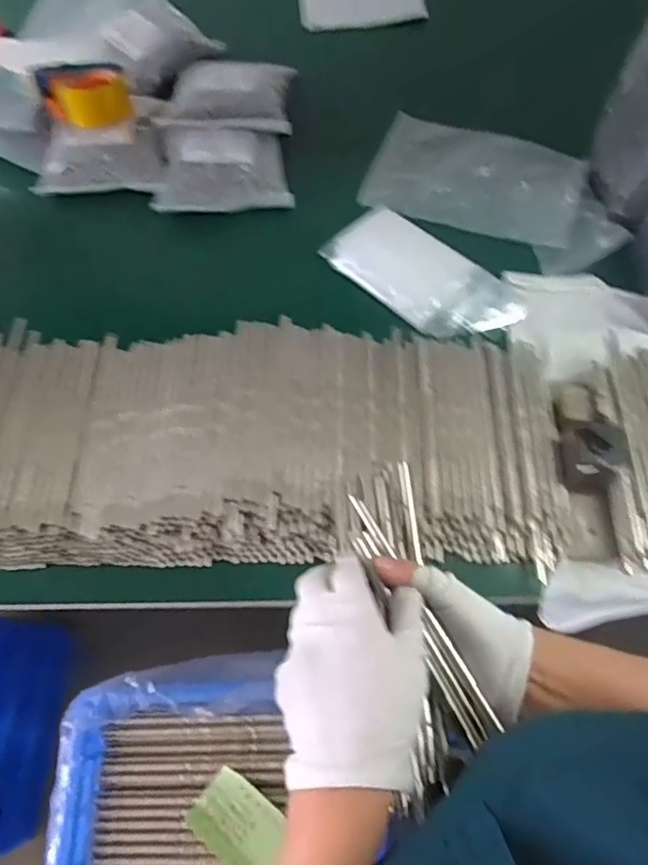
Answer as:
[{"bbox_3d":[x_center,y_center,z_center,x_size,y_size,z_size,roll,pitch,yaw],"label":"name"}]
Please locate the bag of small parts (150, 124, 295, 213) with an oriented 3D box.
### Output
[{"bbox_3d":[-0.145,-0.380,0.819,0.189,0.033,0.132,-3,67,1],"label":"bag of small parts"}]

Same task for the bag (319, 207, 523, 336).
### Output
[{"bbox_3d":[0.128,-0.208,0.750,0.257,0.013,0.126,36,73,16],"label":"bag"}]

